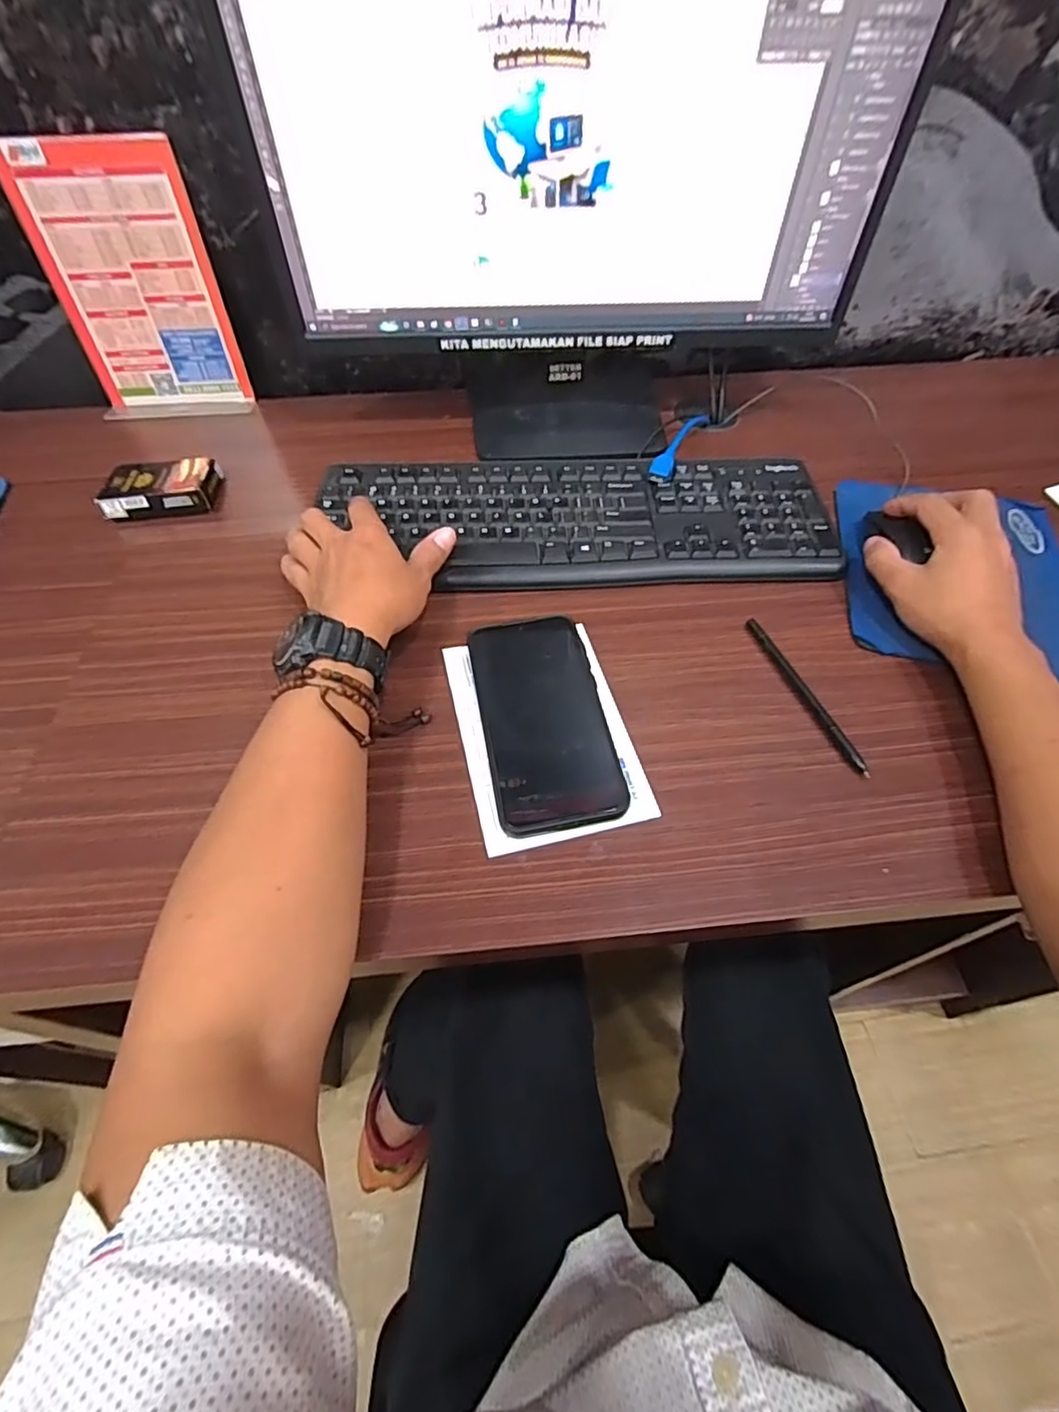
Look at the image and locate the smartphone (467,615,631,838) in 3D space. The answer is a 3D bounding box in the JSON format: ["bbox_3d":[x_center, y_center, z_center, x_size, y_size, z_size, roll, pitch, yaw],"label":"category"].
[{"bbox_3d":[0.009,0.007,0.395,0.080,0.014,0.158,-9,57,-6],"label":"smartphone"}]

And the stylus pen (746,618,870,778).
[{"bbox_3d":[0.189,-0.010,0.409,0.007,0.010,0.137,-15,57,-10],"label":"stylus pen"}]

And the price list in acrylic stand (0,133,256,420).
[{"bbox_3d":[-0.375,-0.393,0.566,0.148,0.207,0.056,-7,56,-5],"label":"price list in acrylic stand"}]

